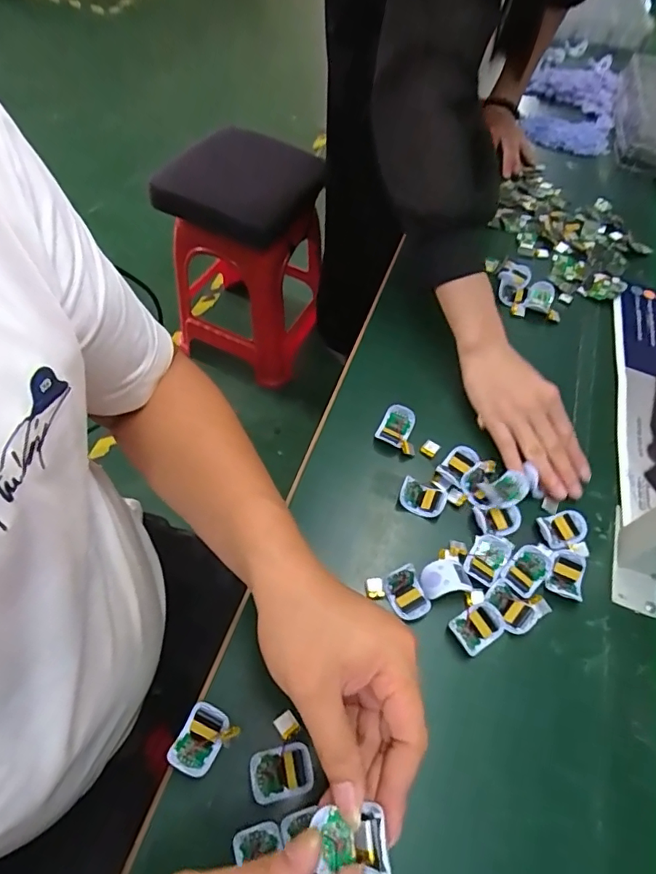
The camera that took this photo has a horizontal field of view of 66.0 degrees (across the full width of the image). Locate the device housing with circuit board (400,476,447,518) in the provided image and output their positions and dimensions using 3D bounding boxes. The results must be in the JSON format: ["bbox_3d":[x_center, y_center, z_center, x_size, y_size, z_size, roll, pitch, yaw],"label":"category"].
[{"bbox_3d":[0.089,0.057,0.477,0.042,0.016,0.031,25,59,12],"label":"device housing with circuit board"}]

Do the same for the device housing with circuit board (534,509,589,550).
[{"bbox_3d":[0.216,0.085,0.466,0.040,0.014,0.032,-16,60,-14],"label":"device housing with circuit board"}]

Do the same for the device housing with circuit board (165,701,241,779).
[{"bbox_3d":[-0.090,0.217,0.362,0.037,0.013,0.042,27,60,13],"label":"device housing with circuit board"}]

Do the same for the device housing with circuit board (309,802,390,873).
[{"bbox_3d":[0.013,0.202,0.252,0.039,0.012,0.028,-22,57,27],"label":"device housing with circuit board"}]

